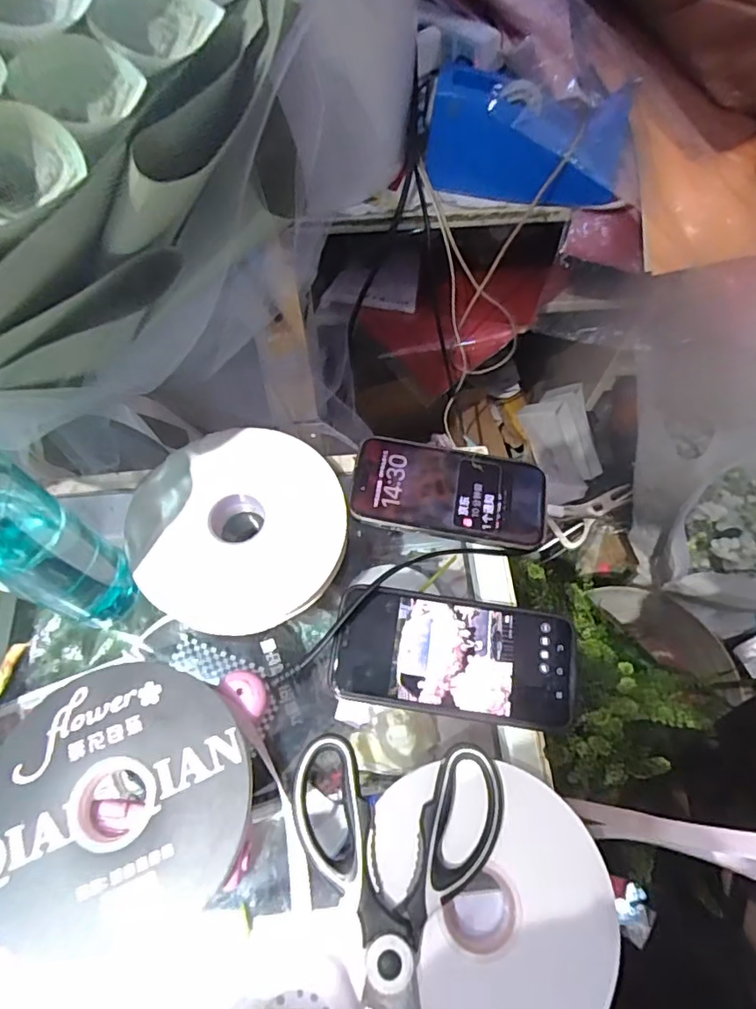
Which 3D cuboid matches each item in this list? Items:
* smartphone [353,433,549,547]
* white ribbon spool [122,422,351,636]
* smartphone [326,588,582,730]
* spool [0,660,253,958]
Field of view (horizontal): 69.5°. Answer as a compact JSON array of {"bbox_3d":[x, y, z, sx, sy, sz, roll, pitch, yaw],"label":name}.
[{"bbox_3d":[0.054,-0.012,0.416,0.143,0.010,0.073,7,64,3],"label":"smartphone"},{"bbox_3d":[-0.099,0.013,0.389,0.146,0.020,0.142,0,64,0],"label":"white ribbon spool"},{"bbox_3d":[0.050,0.100,0.363,0.154,0.007,0.073,8,64,4],"label":"smartphone"},{"bbox_3d":[-0.146,0.164,0.308,0.141,0.017,0.138,0,64,0],"label":"spool"}]

